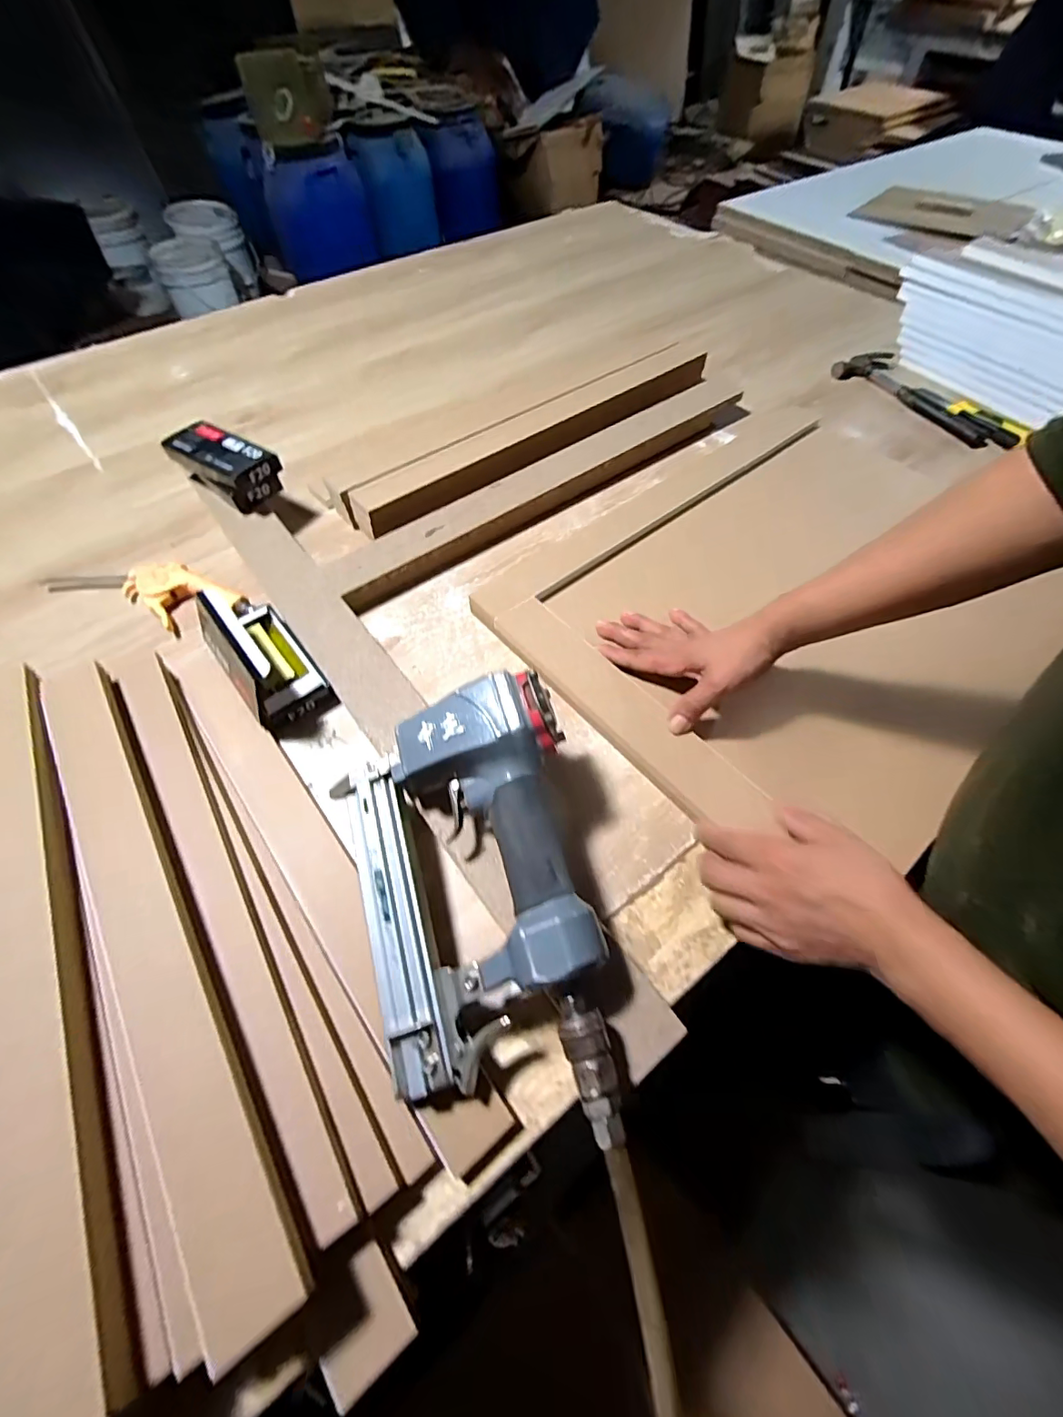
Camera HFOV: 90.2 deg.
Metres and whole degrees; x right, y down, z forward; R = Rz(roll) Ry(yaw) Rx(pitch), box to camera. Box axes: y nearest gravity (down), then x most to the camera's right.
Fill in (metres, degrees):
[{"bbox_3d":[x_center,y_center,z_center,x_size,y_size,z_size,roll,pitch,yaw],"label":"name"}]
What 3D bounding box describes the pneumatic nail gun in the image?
[{"bbox_3d":[-0.044,0.118,0.334,0.154,0.102,0.258,-8,57,-4],"label":"pneumatic nail gun"}]

